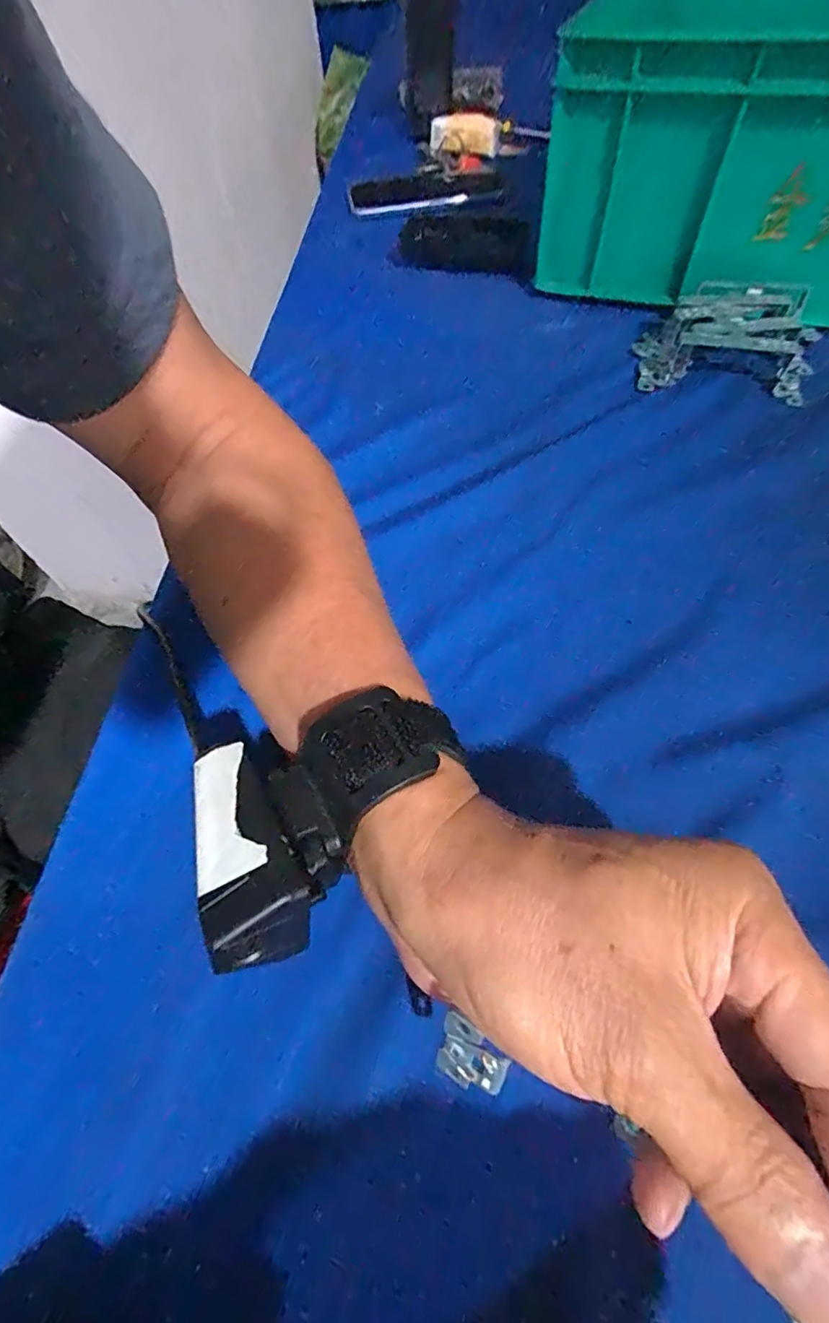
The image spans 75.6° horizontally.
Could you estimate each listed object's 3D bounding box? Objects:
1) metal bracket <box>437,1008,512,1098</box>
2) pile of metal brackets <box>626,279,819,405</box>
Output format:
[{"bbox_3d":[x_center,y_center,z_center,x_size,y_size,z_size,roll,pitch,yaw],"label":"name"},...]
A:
[{"bbox_3d":[0.017,0.108,0.149,0.019,0.027,0.009,19,28,24],"label":"metal bracket"},{"bbox_3d":[0.218,-0.225,0.370,0.116,0.037,0.082,14,60,13],"label":"pile of metal brackets"}]

